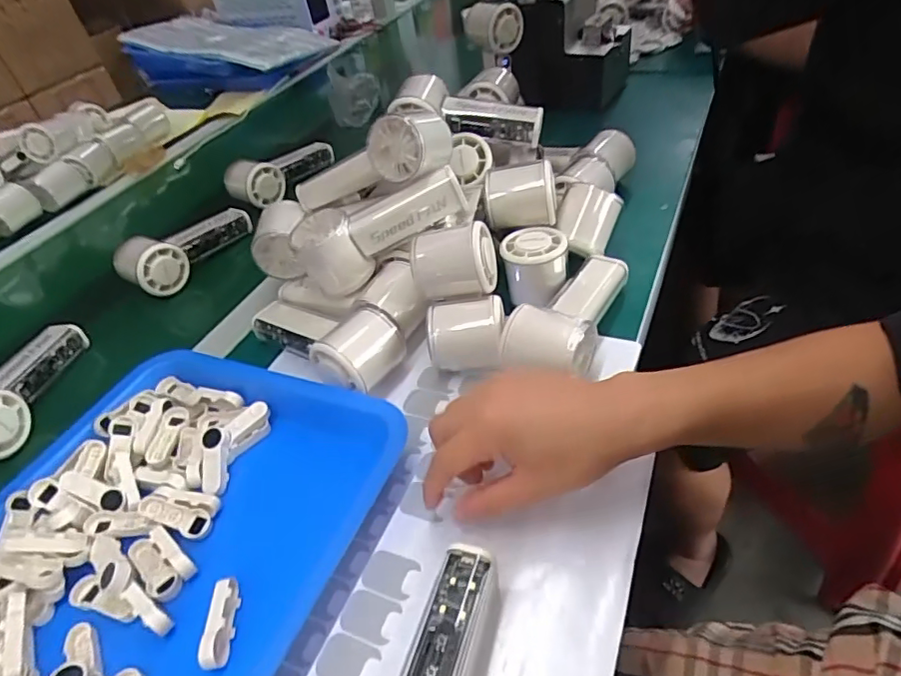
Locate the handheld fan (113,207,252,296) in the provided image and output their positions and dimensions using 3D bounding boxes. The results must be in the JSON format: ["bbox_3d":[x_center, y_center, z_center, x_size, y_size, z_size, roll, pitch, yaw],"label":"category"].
[{"bbox_3d":[-0.298,-0.109,0.641,0.067,0.048,0.153,29,55,36],"label":"handheld fan"}]

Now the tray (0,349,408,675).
[{"bbox_3d":[-0.208,0.145,0.348,0.259,0.031,0.327,10,47,23],"label":"tray"}]

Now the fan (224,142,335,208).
[{"bbox_3d":[-0.229,-0.234,0.750,0.057,0.052,0.150,21,52,32],"label":"fan"}]

